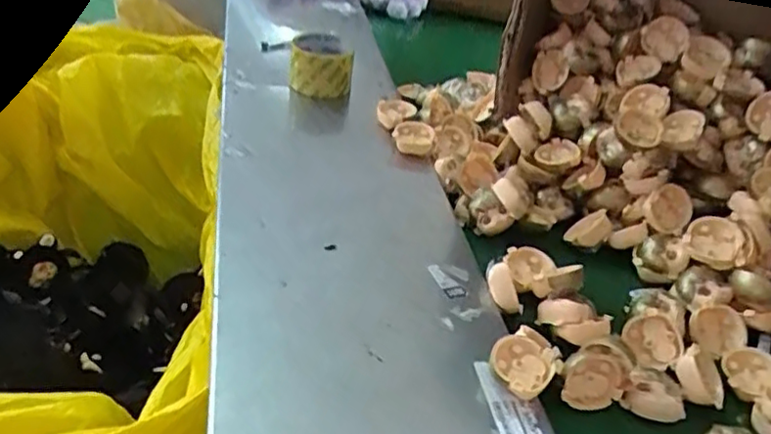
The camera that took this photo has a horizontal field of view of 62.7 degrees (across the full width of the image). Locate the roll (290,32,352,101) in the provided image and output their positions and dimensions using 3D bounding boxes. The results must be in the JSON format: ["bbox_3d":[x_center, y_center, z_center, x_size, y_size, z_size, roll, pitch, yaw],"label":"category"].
[{"bbox_3d":[-0.087,-0.203,0.860,0.082,0.073,0.082,6,35,-4],"label":"roll"}]

